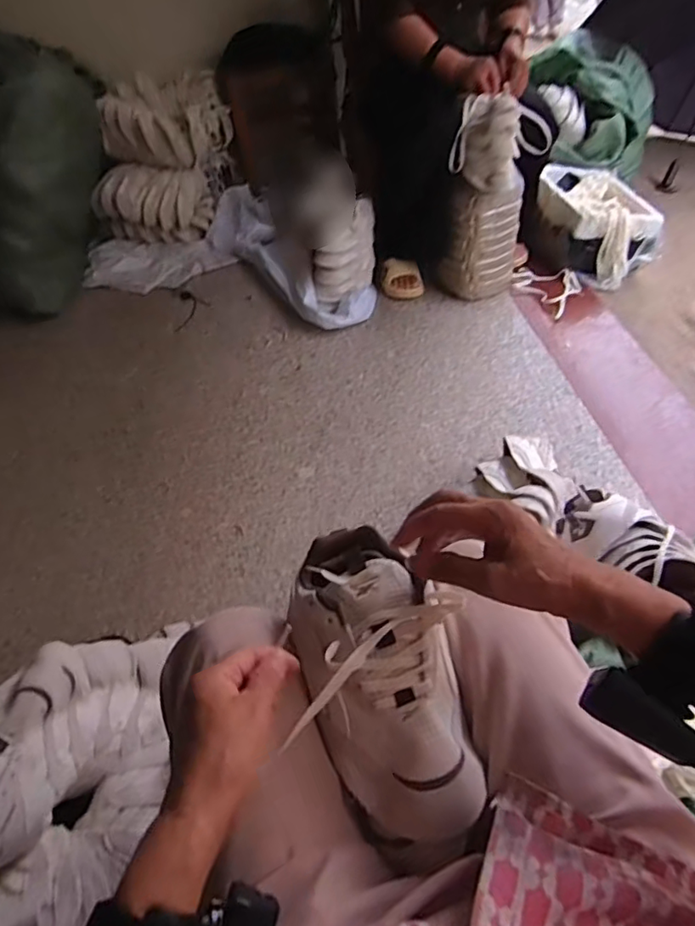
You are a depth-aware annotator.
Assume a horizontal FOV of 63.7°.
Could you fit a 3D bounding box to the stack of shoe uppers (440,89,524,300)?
[{"bbox_3d":[0.356,-0.636,1.417,0.187,0.467,0.126,-19,50,-11],"label":"stack of shoe uppers"}]

